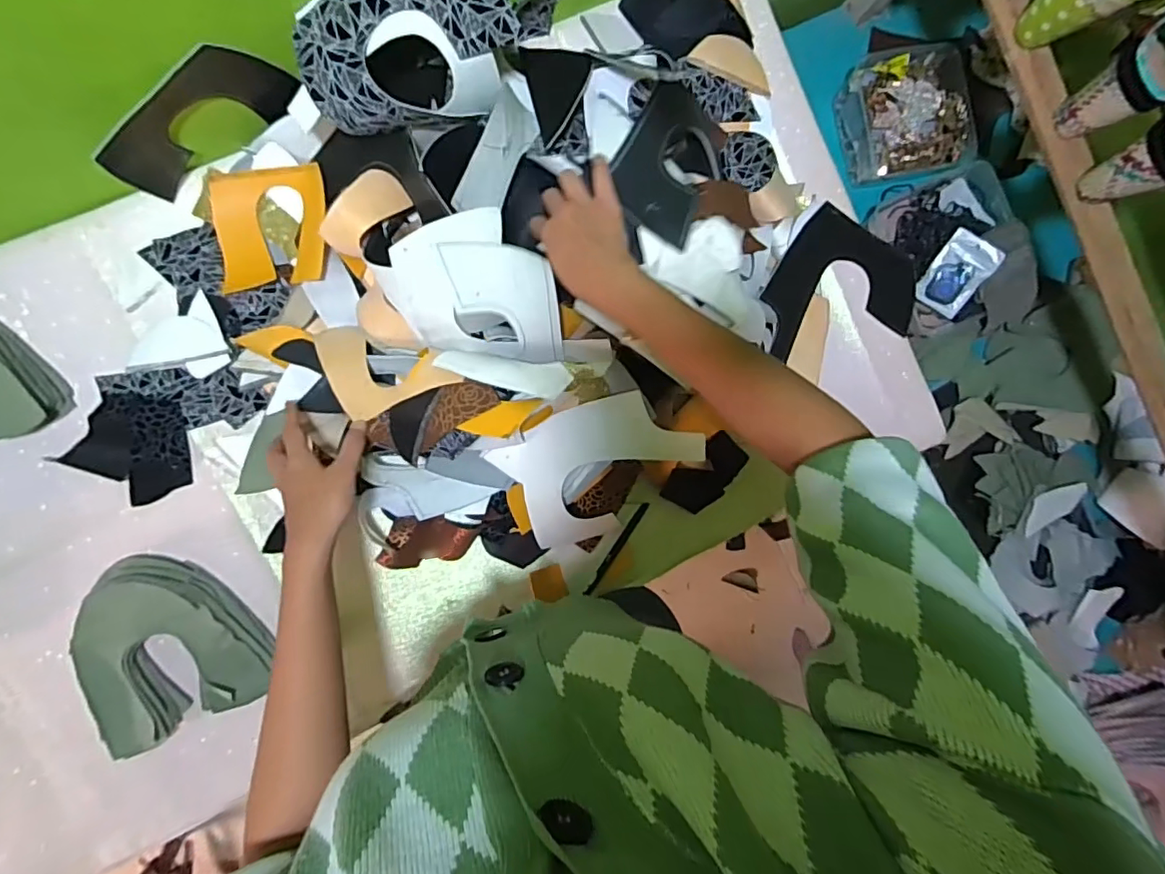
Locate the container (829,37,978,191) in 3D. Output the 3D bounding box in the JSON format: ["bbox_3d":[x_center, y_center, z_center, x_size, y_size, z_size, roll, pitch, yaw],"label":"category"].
[{"bbox_3d":[0.450,-0.451,0.791,0.169,0.069,0.173,-11,93,-9],"label":"container"}]

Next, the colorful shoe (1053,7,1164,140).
[{"bbox_3d":[0.535,-0.346,0.527,0.092,0.131,0.081,-29,95,-7],"label":"colorful shoe"}]

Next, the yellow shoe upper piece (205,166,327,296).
[{"bbox_3d":[-0.307,-0.208,0.557,0.127,0.047,0.119,-5,95,1],"label":"yellow shoe upper piece"}]

